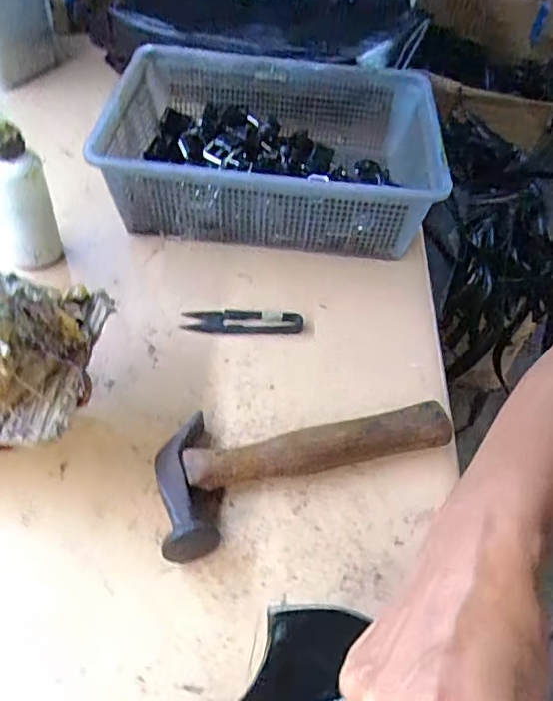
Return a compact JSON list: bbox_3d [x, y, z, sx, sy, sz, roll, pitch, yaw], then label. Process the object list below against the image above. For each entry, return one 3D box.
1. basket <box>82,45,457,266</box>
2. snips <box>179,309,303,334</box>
[{"bbox_3d":[-0.001,-0.198,0.589,0.306,0.098,0.245,6,49,0],"label":"basket"},{"bbox_3d":[-0.027,-0.025,0.490,0.098,0.011,0.025,1,49,-4],"label":"snips"}]

